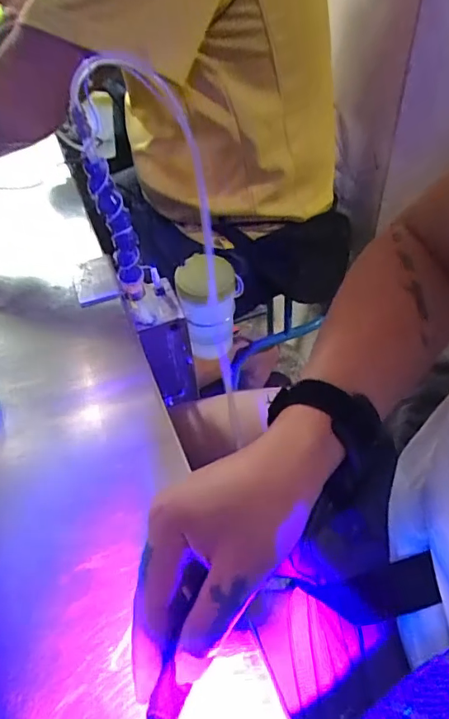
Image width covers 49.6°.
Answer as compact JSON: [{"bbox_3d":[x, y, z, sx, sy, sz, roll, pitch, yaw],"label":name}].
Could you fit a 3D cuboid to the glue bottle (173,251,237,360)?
[{"bbox_3d":[-0.021,-0.059,0.645,0.073,0.150,0.066,-3,45,0],"label":"glue bottle"}]

